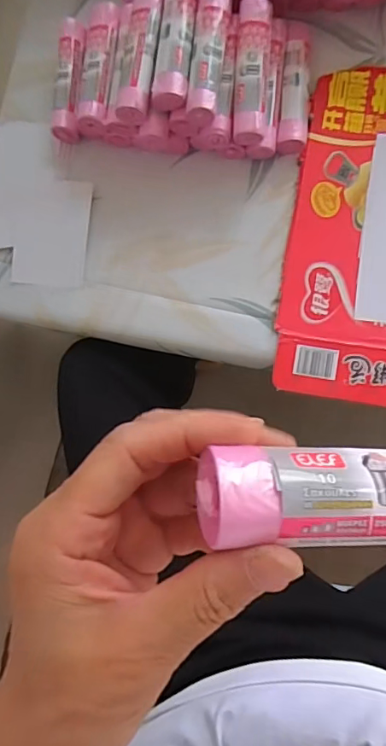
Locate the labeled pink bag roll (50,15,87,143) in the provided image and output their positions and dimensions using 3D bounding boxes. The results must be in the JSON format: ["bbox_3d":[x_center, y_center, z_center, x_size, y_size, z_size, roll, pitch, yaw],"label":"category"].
[{"bbox_3d":[-0.123,-0.293,0.497,0.025,0.026,0.117,4,86,9],"label":"labeled pink bag roll"}]

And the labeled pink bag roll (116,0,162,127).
[{"bbox_3d":[-0.047,-0.290,0.445,0.029,0.022,0.122,7,85,10],"label":"labeled pink bag roll"}]

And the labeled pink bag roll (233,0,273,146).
[{"bbox_3d":[0.054,-0.271,0.445,0.029,0.027,0.119,3,85,10],"label":"labeled pink bag roll"}]

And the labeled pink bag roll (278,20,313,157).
[{"bbox_3d":[0.098,-0.272,0.470,0.026,0.023,0.119,5,86,9],"label":"labeled pink bag roll"}]

